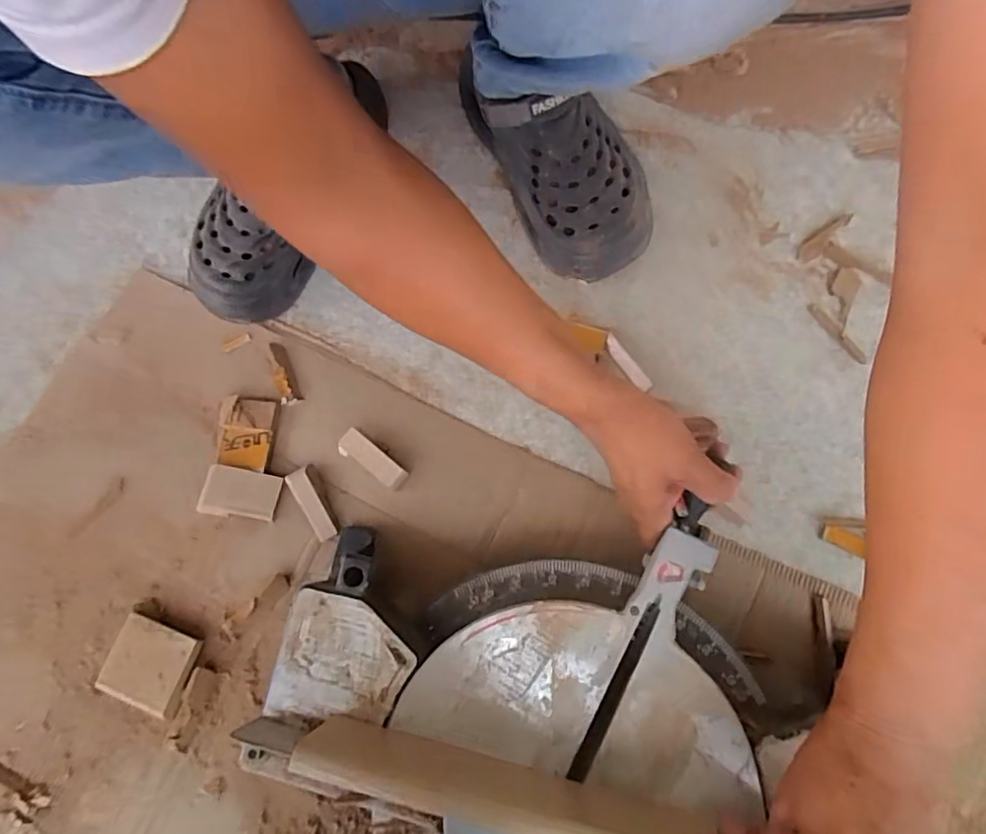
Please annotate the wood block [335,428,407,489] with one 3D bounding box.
[{"bbox_3d":[-0.110,0.039,0.543,0.069,0.016,0.025,32,80,13],"label":"wood block"}]

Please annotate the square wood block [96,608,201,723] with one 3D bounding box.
[{"bbox_3d":[-0.295,0.215,0.508,0.073,0.016,0.067,20,78,11],"label":"square wood block"}]

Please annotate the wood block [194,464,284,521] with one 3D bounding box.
[{"bbox_3d":[-0.233,0.071,0.544,0.068,0.016,0.044,8,76,8],"label":"wood block"}]

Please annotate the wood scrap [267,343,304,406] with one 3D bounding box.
[{"bbox_3d":[-0.208,-0.043,0.578,0.021,0.009,0.070,-25,74,-1],"label":"wood scrap"}]

